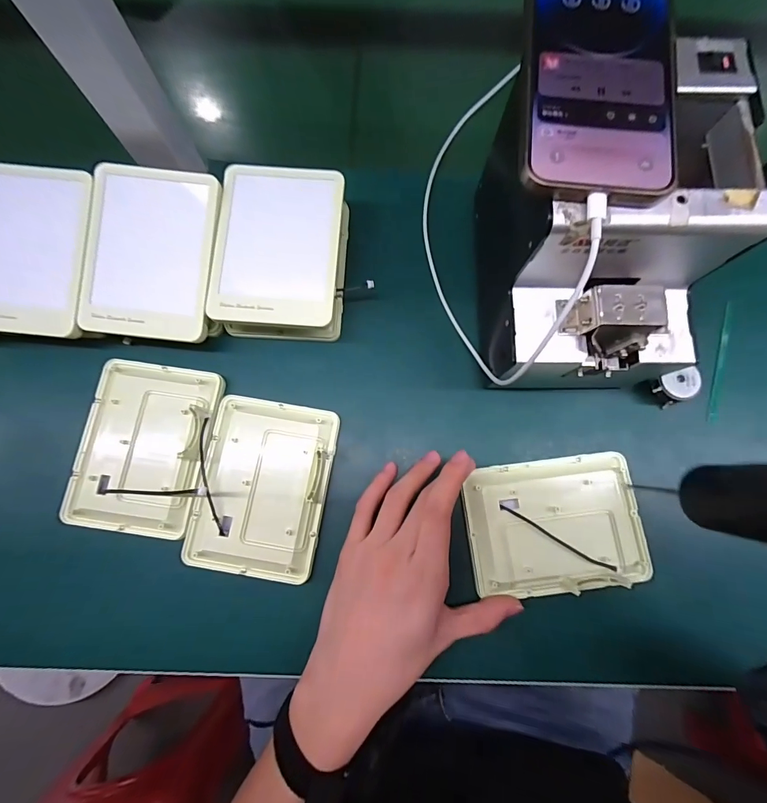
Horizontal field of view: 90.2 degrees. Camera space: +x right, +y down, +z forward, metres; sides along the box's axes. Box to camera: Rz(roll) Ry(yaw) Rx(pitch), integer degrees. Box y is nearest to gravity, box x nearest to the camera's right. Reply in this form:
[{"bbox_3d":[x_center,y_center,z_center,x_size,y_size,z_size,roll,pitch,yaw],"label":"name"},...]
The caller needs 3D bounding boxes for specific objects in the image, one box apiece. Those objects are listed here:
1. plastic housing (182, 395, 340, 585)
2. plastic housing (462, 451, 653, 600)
[{"bbox_3d":[-0.094,0.068,0.308,0.096,0.030,0.132,10,78,2],"label":"plastic housing"},{"bbox_3d":[0.134,0.095,0.297,0.133,0.011,0.097,-7,78,-1],"label":"plastic housing"}]

